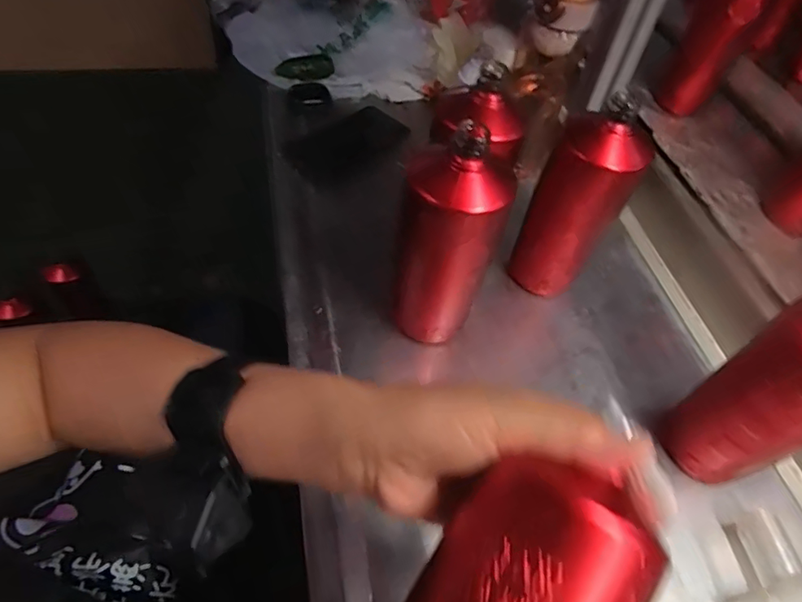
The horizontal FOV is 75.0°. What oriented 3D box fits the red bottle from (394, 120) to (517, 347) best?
[{"bbox_3d":[0.039,-0.049,0.436,0.078,0.195,0.072,6,52,2],"label":"red bottle"}]

